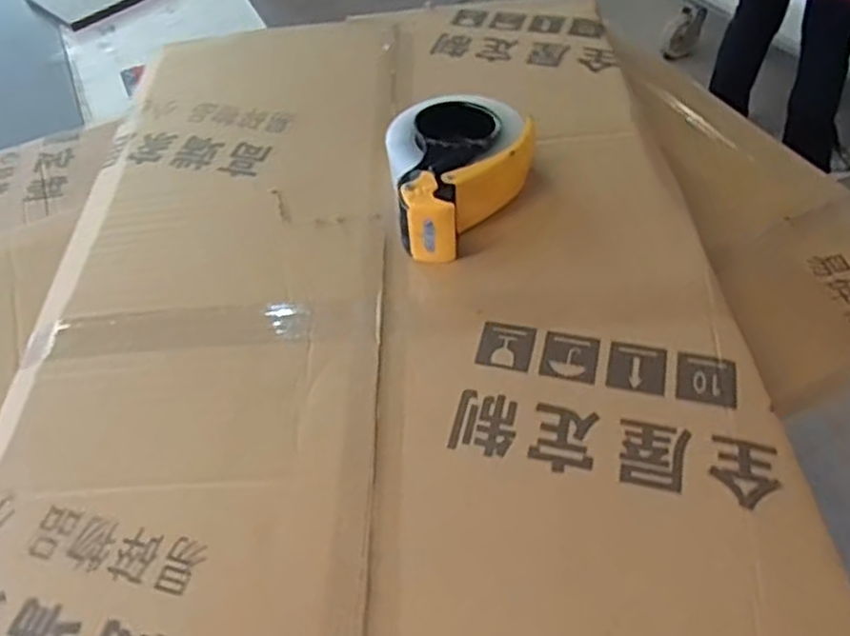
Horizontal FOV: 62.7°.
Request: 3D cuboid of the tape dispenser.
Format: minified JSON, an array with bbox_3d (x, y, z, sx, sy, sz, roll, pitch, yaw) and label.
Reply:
[{"bbox_3d":[0.035,-0.129,0.624,0.127,0.061,0.149,-9,49,-2],"label":"tape dispenser"}]

